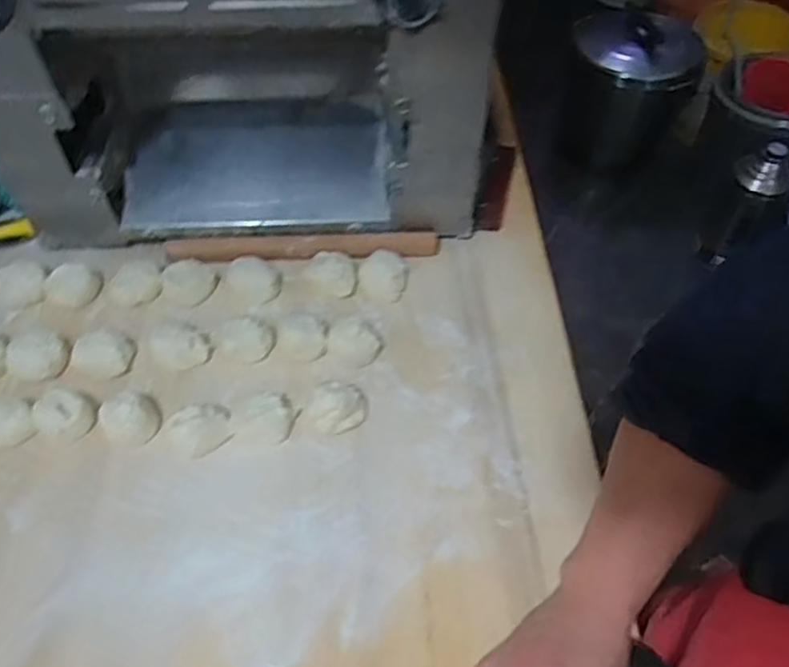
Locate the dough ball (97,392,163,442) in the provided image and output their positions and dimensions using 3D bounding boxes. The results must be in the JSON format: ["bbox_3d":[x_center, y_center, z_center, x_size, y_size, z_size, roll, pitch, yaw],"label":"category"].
[{"bbox_3d":[-0.243,0.077,0.588,0.048,0.026,0.054,-30,59,-23],"label":"dough ball"}]

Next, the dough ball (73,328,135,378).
[{"bbox_3d":[-0.289,0.021,0.636,0.052,0.029,0.044,-1,52,-3],"label":"dough ball"}]

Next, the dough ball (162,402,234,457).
[{"bbox_3d":[-0.178,0.087,0.585,0.059,0.023,0.045,-28,58,-23],"label":"dough ball"}]

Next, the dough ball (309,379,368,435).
[{"bbox_3d":[-0.053,0.065,0.607,0.054,0.035,0.051,1,52,-2],"label":"dough ball"}]

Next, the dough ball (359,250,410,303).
[{"bbox_3d":[-0.012,-0.064,0.704,0.053,0.024,0.052,1,52,-2],"label":"dough ball"}]

